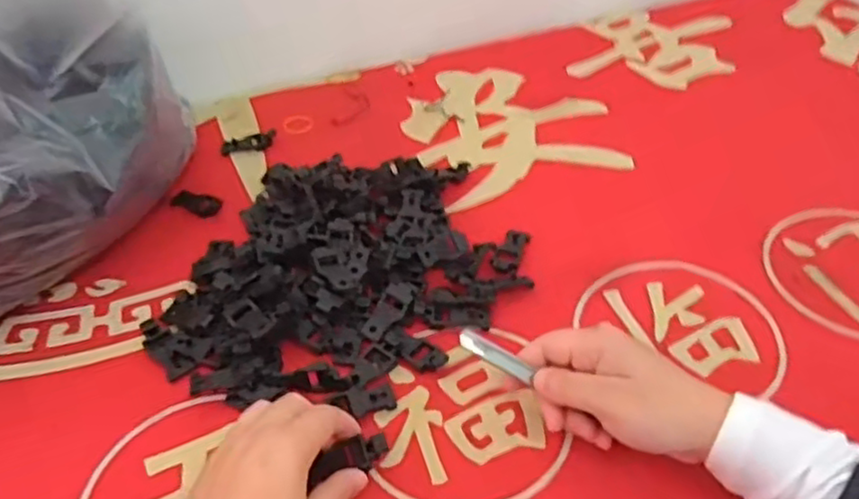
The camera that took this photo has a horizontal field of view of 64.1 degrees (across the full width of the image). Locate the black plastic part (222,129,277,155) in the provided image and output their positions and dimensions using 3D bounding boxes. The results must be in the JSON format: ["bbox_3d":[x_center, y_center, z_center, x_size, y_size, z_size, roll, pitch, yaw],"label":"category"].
[{"bbox_3d":[-0.179,-0.107,0.683,0.055,0.008,0.021,-17,44,-15],"label":"black plastic part"}]

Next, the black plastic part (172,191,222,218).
[{"bbox_3d":[-0.209,-0.042,0.617,0.050,0.006,0.024,18,46,21],"label":"black plastic part"}]

